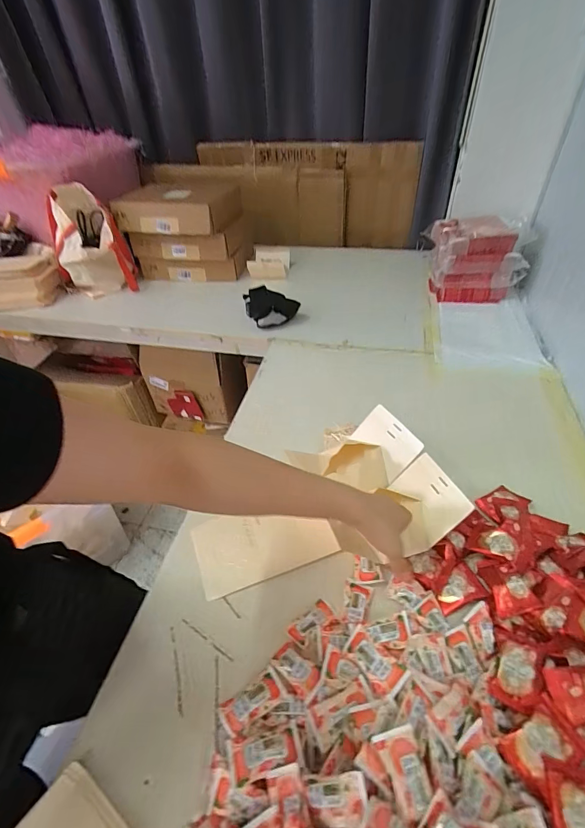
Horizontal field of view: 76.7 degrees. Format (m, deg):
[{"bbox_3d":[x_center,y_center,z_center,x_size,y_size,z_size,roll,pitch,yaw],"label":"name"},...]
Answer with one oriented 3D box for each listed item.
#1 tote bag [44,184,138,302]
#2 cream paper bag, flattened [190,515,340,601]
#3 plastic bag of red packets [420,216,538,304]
[{"bbox_3d":[-0.683,-0.580,1.252,0.244,0.322,0.197,-5,43,2],"label":"tote bag"},{"bbox_3d":[-0.046,0.200,0.585,0.207,0.013,0.118,-17,43,-11],"label":"cream paper bag, flattened"},{"bbox_3d":[0.549,-0.469,1.118,0.300,0.198,0.149,10,46,13],"label":"plastic bag of red packets"}]

